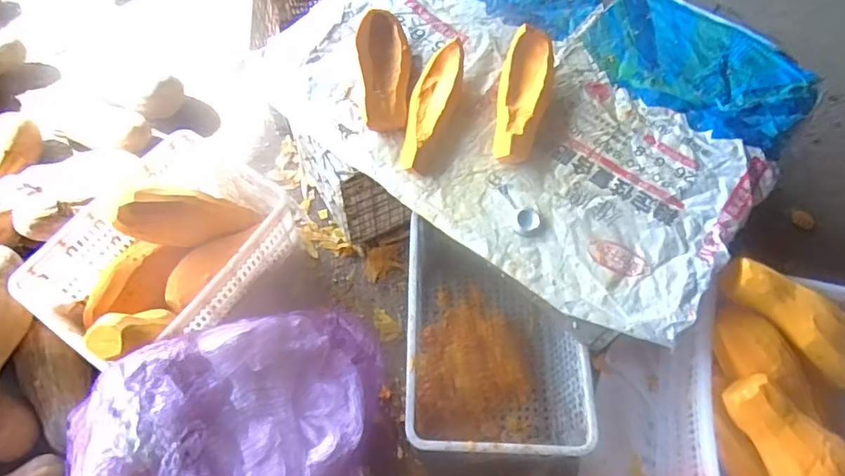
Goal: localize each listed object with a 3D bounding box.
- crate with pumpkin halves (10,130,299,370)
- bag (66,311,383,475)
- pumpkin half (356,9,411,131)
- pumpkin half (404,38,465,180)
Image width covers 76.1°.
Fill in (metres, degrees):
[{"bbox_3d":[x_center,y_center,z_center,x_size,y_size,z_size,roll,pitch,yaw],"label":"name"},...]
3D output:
[{"bbox_3d":[-0.568,0.030,1.218,0.369,0.261,0.514,33,66,15],"label":"crate with pumpkin halves"},{"bbox_3d":[-0.314,0.371,0.908,0.524,0.122,0.435,-17,64,-10],"label":"bag"},{"bbox_3d":[-0.085,-0.387,1.209,0.117,0.088,0.306,-1,77,-2],"label":"pumpkin half"},{"bbox_3d":[0.024,-0.293,1.191,0.103,0.067,0.322,14,63,6],"label":"pumpkin half"}]

